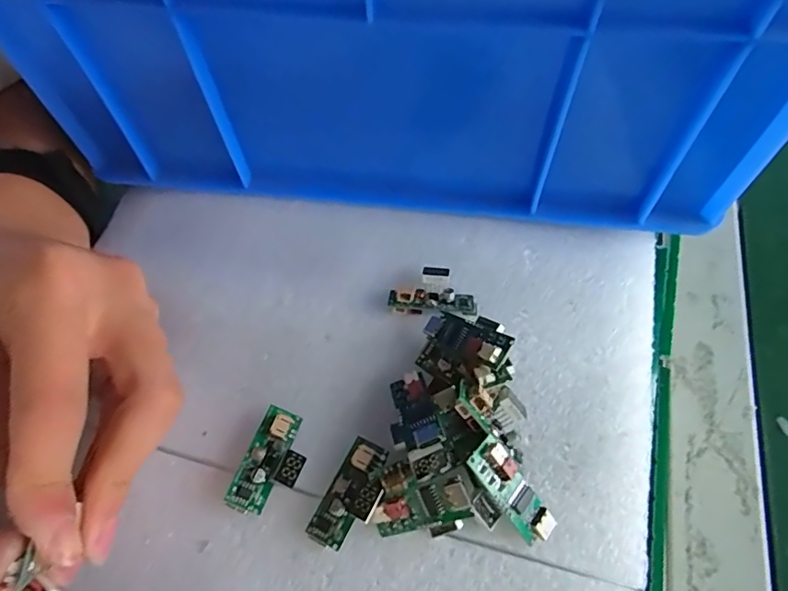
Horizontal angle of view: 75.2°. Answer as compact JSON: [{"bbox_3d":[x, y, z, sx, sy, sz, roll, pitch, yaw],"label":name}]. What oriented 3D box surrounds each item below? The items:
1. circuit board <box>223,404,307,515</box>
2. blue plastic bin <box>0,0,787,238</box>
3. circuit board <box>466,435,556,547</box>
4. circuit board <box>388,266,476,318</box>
[{"bbox_3d":[-0.045,0.063,0.192,0.022,0.012,0.038,16,63,9],"label":"circuit board"},{"bbox_3d":[0.011,-0.184,0.262,0.320,0.127,0.256,7,62,4],"label":"blue plastic bin"},{"bbox_3d":[0.041,0.068,0.177,0.014,0.005,0.038,-38,94,-21],"label":"circuit board"},{"bbox_3d":[0.017,-0.002,0.229,0.037,0.008,0.021,1,61,1],"label":"circuit board"}]

